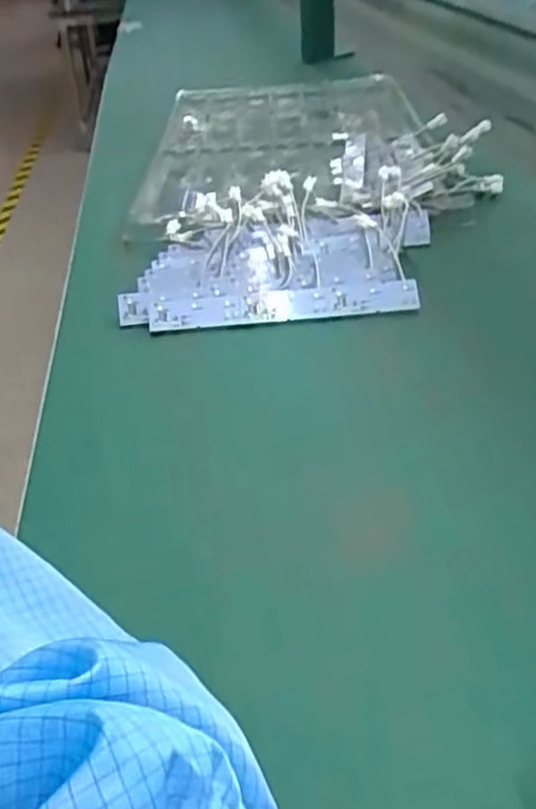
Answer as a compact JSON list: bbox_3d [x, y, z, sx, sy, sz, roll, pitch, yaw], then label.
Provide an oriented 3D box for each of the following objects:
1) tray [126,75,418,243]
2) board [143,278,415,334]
[{"bbox_3d":[0.022,-0.338,0.898,0.315,0.038,0.613,-2,35,4],"label":"tray"},{"bbox_3d":[0.012,-0.074,0.543,0.197,0.007,0.029,-6,66,-3],"label":"board"}]

